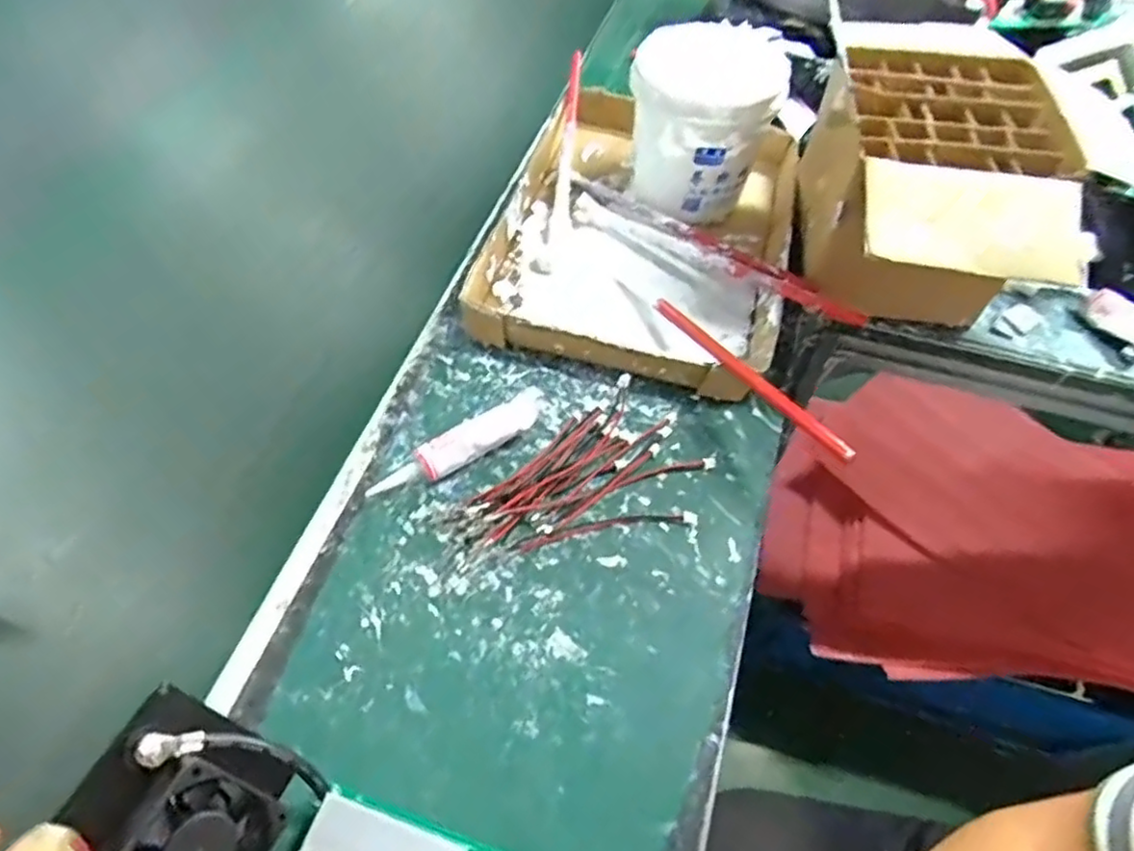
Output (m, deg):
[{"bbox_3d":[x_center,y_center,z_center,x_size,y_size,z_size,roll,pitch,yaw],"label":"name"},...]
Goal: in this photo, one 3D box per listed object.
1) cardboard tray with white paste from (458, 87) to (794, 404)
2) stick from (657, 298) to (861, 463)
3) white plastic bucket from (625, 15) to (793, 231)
[{"bbox_3d":[0.071,-0.180,0.601,0.238,0.038,0.331,14,57,9],"label":"cardboard tray with white paste"},{"bbox_3d":[0.118,-0.039,0.468,0.008,0.015,0.209,-21,42,-16],"label":"stick"},{"bbox_3d":[0.115,-0.256,0.591,0.114,0.115,0.124,0,56,-1],"label":"white plastic bucket"}]

